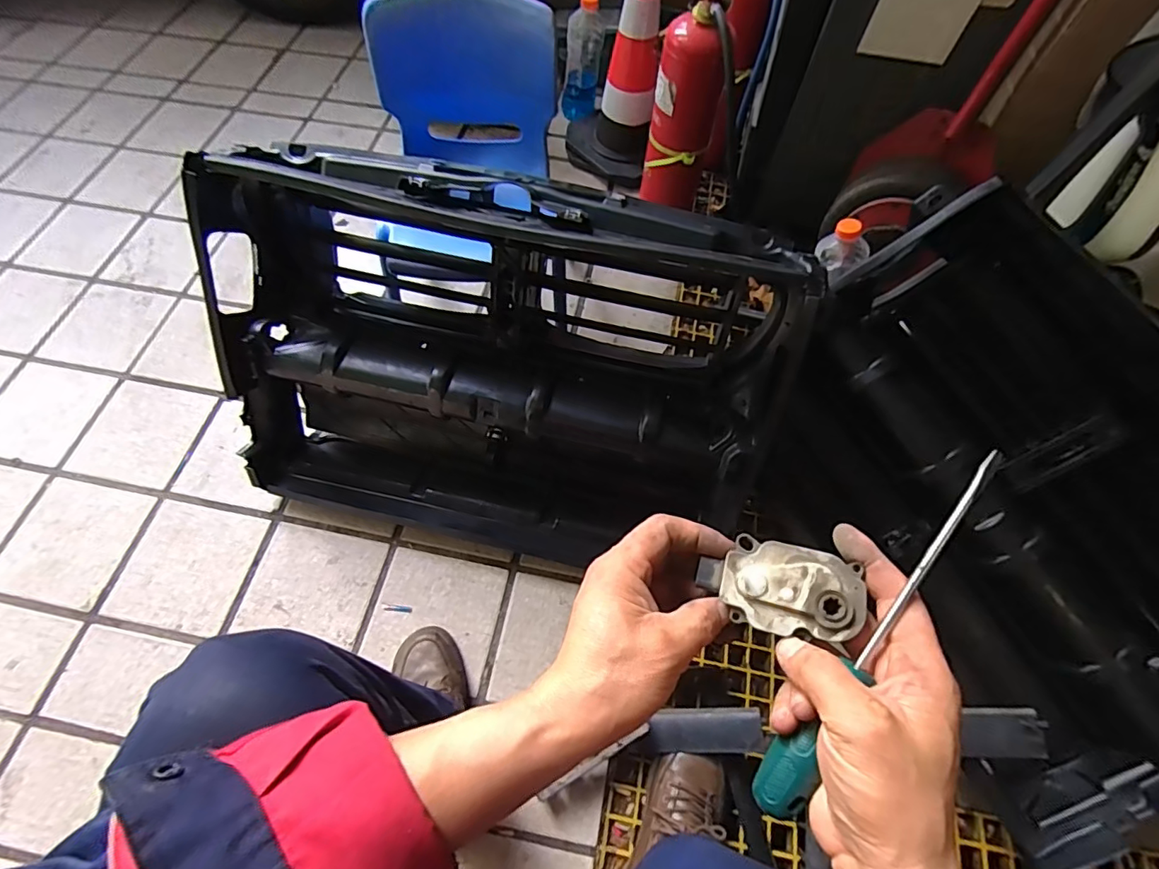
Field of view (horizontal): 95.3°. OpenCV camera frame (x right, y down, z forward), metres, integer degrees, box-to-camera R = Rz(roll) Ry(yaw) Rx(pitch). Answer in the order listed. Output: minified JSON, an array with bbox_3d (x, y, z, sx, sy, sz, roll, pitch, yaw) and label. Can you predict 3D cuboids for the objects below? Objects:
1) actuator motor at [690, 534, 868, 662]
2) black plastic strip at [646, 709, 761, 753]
[{"bbox_3d":[0.122,0.094,0.325,0.088,0.028,0.052,8,77,16],"label":"actuator motor"},{"bbox_3d":[0.176,0.418,0.746,0.159,0.023,0.053,-16,61,20],"label":"black plastic strip"}]

